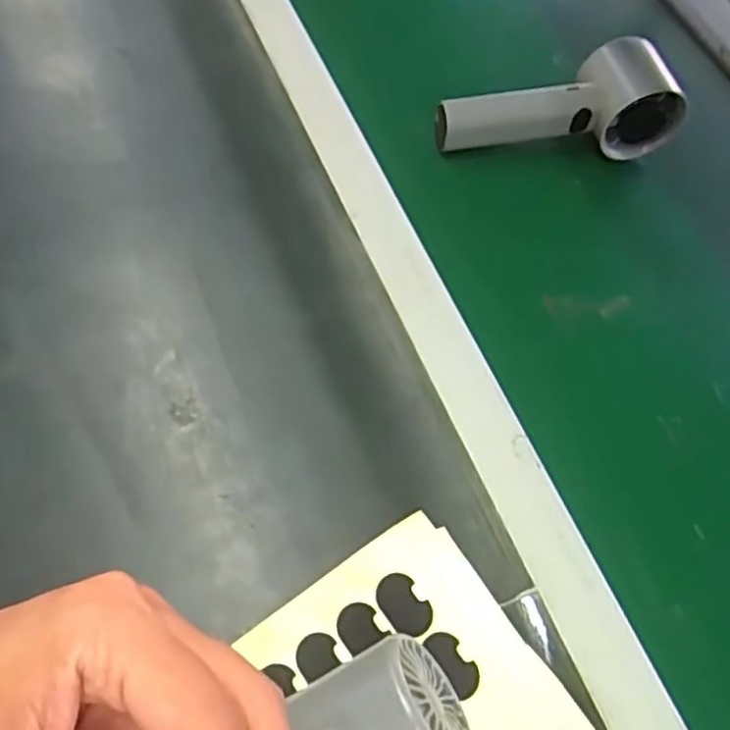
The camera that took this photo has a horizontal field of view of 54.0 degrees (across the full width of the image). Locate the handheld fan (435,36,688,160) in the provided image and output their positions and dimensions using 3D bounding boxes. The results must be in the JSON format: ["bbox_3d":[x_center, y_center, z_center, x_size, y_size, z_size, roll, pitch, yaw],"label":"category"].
[{"bbox_3d":[0.123,-0.171,0.467,0.158,0.050,0.060,-10,64,-13],"label":"handheld fan"}]

